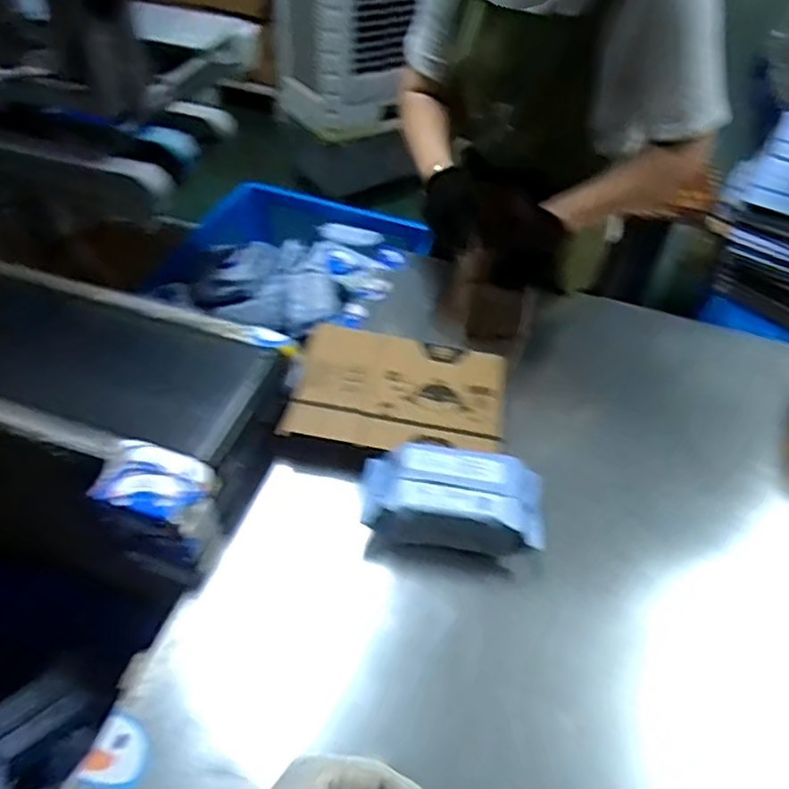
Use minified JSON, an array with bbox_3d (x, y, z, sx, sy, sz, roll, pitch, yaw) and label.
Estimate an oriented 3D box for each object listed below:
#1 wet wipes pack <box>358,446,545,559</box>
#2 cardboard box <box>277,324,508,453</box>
[{"bbox_3d":[0.072,0.122,0.772,0.219,0.060,0.130,6,48,-1],"label":"wet wipes pack"},{"bbox_3d":[0.010,0.000,0.876,0.298,0.056,0.173,5,48,-1],"label":"cardboard box"}]

